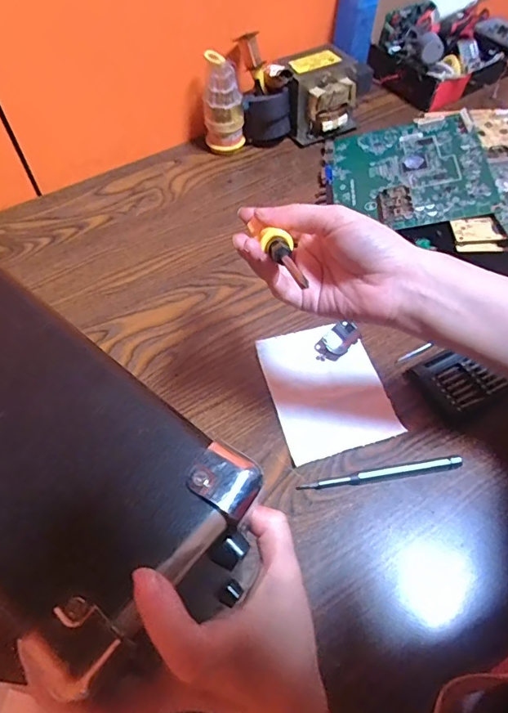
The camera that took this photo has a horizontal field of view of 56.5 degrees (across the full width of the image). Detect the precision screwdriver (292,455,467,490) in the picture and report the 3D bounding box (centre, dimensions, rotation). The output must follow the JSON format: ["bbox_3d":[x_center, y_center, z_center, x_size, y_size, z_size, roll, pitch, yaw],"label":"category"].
[{"bbox_3d":[0.110,0.102,0.408,0.141,0.011,0.010,-6,58,-6],"label":"precision screwdriver"}]

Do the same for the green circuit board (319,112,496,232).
[{"bbox_3d":[0.182,-0.227,0.580,0.192,0.013,0.189,-3,61,21],"label":"green circuit board"}]

